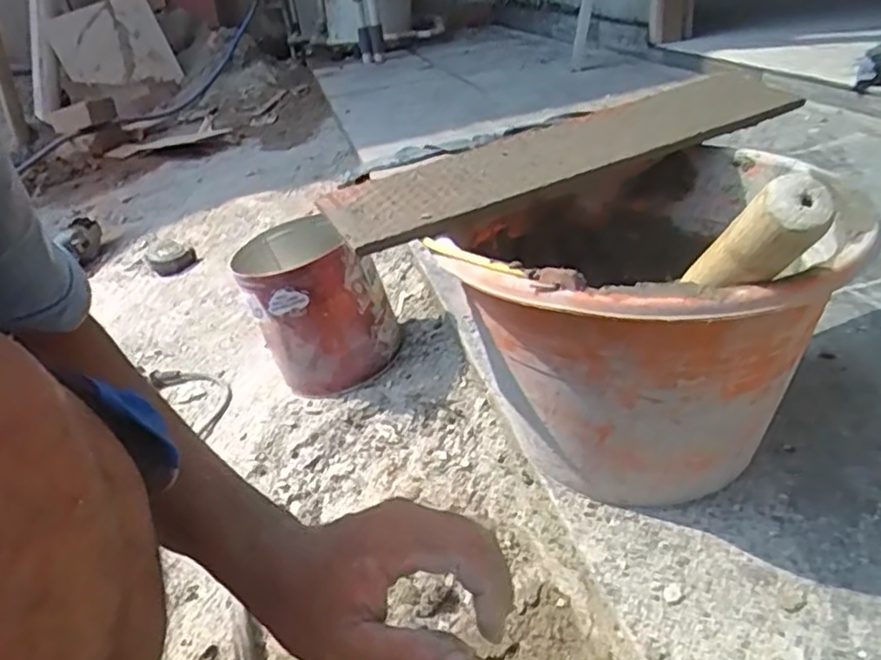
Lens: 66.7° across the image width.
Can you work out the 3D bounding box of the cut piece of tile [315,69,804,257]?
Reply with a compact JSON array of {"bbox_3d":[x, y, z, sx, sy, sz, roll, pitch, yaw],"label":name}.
[{"bbox_3d":[0.102,-0.142,0.521,0.391,0.015,0.109,-23,38,-17],"label":"cut piece of tile"}]

